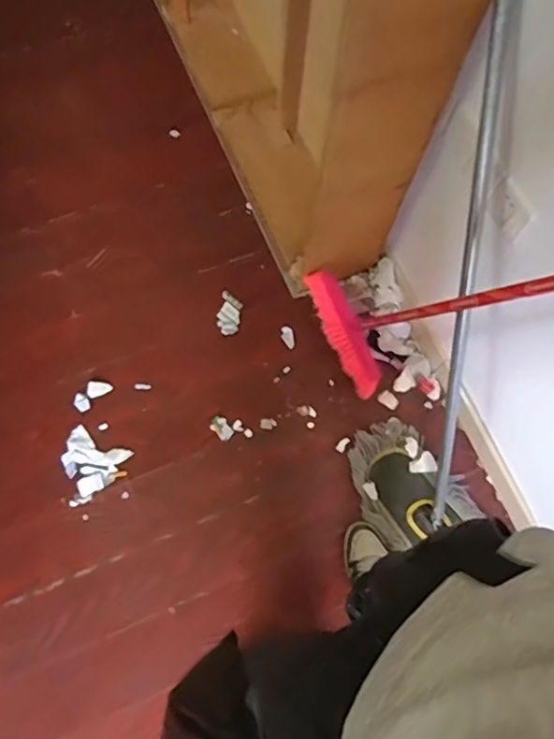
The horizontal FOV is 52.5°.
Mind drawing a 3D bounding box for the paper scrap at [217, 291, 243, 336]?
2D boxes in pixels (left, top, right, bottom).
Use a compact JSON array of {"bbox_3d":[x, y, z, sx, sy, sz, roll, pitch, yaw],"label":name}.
[{"bbox_3d":[-0.122,-0.147,1.455,0.058,0.006,0.116,9,72,1],"label":"paper scrap"}]

